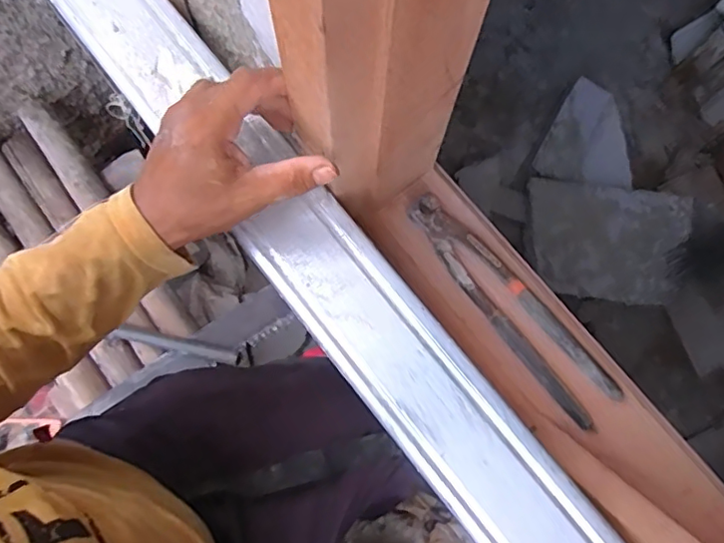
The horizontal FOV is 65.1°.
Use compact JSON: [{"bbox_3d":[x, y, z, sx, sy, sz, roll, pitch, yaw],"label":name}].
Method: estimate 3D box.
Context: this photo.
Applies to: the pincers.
[{"bbox_3d":[0.118,0.024,0.451,0.046,0.014,0.214,-37,79,-9],"label":"pincers"}]

